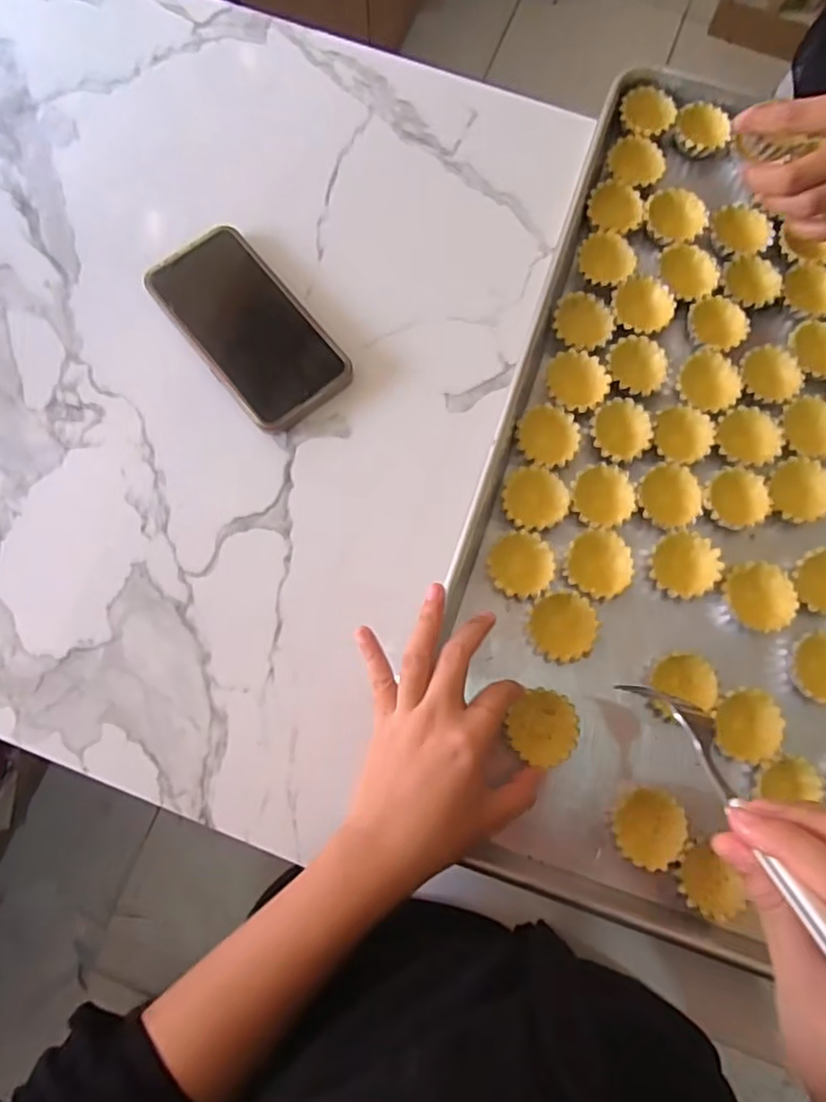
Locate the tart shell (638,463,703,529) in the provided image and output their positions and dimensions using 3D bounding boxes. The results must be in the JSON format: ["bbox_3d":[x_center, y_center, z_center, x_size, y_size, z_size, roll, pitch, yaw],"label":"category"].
[{"bbox_3d":[0.177,-0.037,0.448,0.044,0.018,0.042,38,79,8],"label":"tart shell"}]

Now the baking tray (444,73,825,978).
[{"bbox_3d":[0.260,-0.037,0.447,0.401,0.034,0.578,18,77,3],"label":"baking tray"}]

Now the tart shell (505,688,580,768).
[{"bbox_3d":[0.081,0.111,0.407,0.040,0.016,0.044,14,78,4],"label":"tart shell"}]

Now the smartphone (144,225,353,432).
[{"bbox_3d":[-0.120,-0.167,0.474,0.083,0.013,0.160,-39,80,-9],"label":"smartphone"}]

